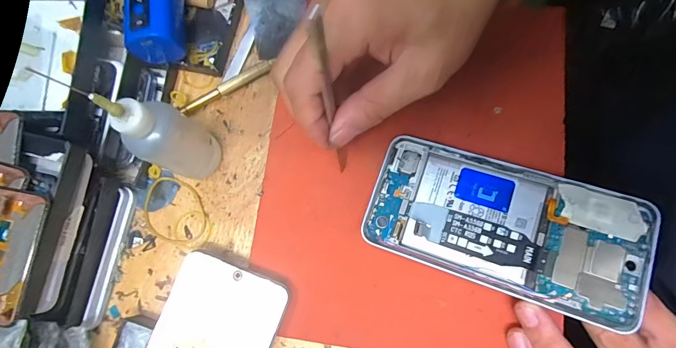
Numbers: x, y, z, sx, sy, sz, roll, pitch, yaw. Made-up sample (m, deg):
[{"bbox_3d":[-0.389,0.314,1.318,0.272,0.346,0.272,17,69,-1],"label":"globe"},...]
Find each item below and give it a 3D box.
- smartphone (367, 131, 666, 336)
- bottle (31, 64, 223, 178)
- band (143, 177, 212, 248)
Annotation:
[{"bbox_3d":[0.101,0.030,0.226,0.160,0.008,0.077,16,77,15],"label":"smartphone"},{"bbox_3d":[-0.112,-0.031,0.219,0.045,0.119,0.038,37,80,10],"label":"bottle"},{"bbox_3d":[-0.117,0.029,0.268,0.058,0.004,0.043,24,78,7],"label":"band"}]

